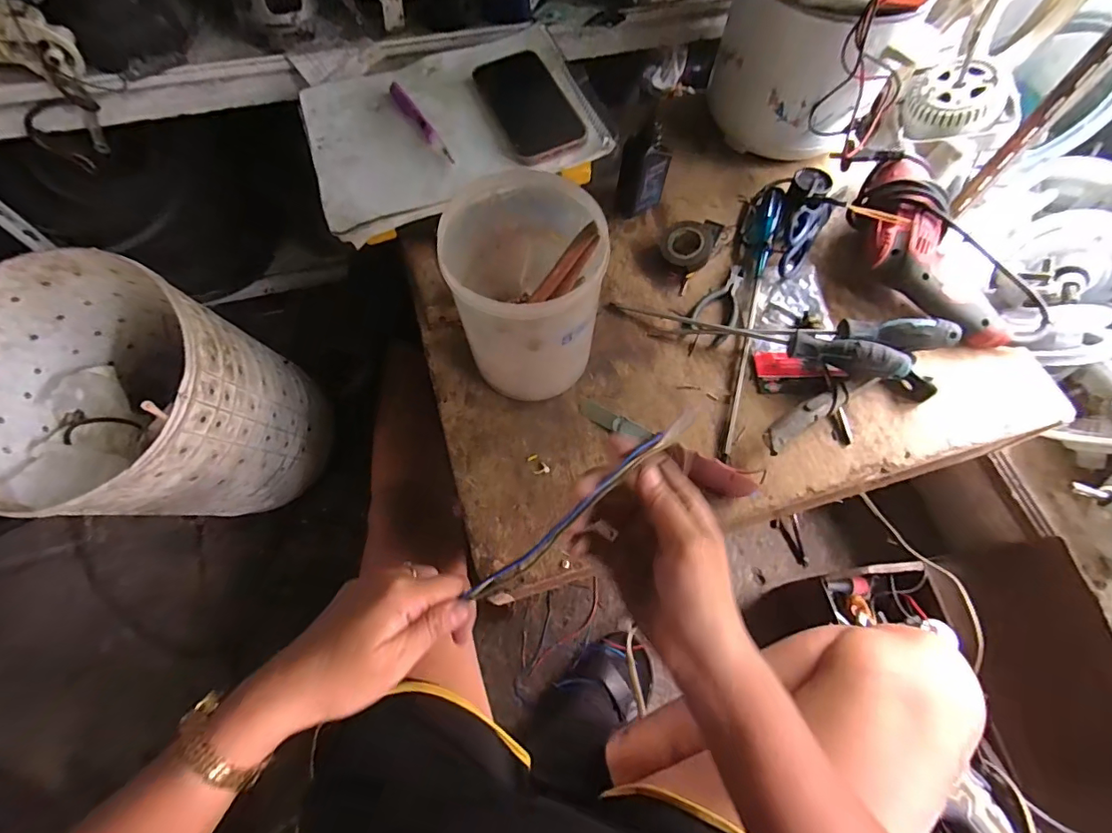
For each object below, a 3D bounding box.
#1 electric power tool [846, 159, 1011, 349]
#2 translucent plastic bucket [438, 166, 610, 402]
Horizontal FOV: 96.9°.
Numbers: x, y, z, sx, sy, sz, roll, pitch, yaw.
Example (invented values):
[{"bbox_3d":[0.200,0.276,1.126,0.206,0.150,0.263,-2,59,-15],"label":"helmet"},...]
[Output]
[{"bbox_3d":[0.407,-0.188,0.563,0.120,0.071,0.246,-9,66,-5],"label":"electric power tool"},{"bbox_3d":[-0.028,-0.104,0.464,0.130,0.183,0.130,0,66,-1],"label":"translucent plastic bucket"}]

